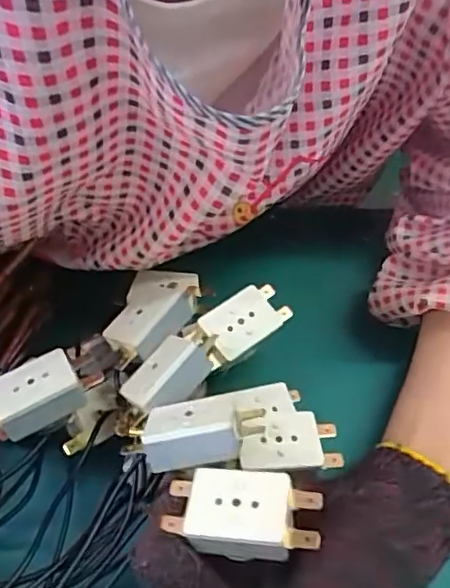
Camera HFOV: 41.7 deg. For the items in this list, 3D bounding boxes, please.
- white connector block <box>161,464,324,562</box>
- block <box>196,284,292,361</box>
[{"bbox_3d":[0.006,0.082,0.226,0.055,0.016,0.028,6,56,6],"label":"white connector block"},{"bbox_3d":[0.011,0.013,0.306,0.048,0.010,0.026,-34,81,-25],"label":"block"}]

